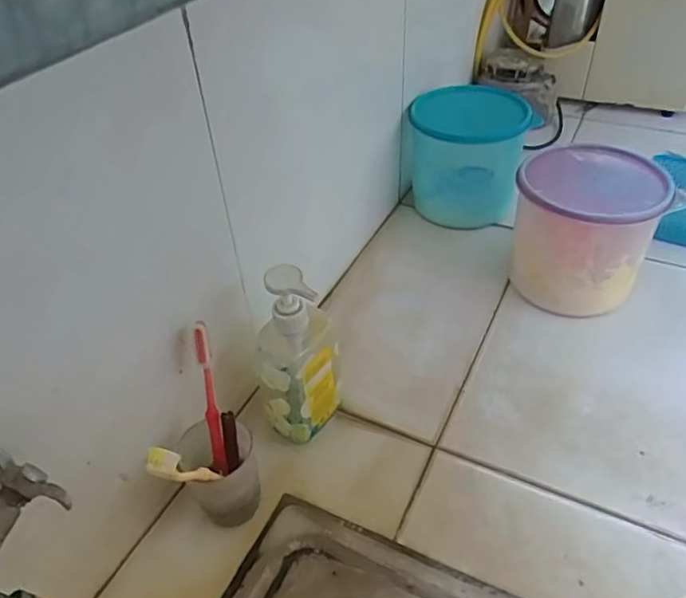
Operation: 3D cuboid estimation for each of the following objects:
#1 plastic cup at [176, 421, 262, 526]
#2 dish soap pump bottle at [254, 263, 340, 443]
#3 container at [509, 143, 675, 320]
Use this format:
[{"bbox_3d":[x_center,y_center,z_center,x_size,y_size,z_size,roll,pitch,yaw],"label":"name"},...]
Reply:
[{"bbox_3d":[-0.105,0.156,0.517,0.067,0.101,0.062,-2,42,2],"label":"plastic cup"},{"bbox_3d":[-0.046,0.059,0.547,0.052,0.197,0.069,30,52,31],"label":"dish soap pump bottle"},{"bbox_3d":[0.289,-0.078,0.702,0.149,0.159,0.161,20,48,24],"label":"container"}]

